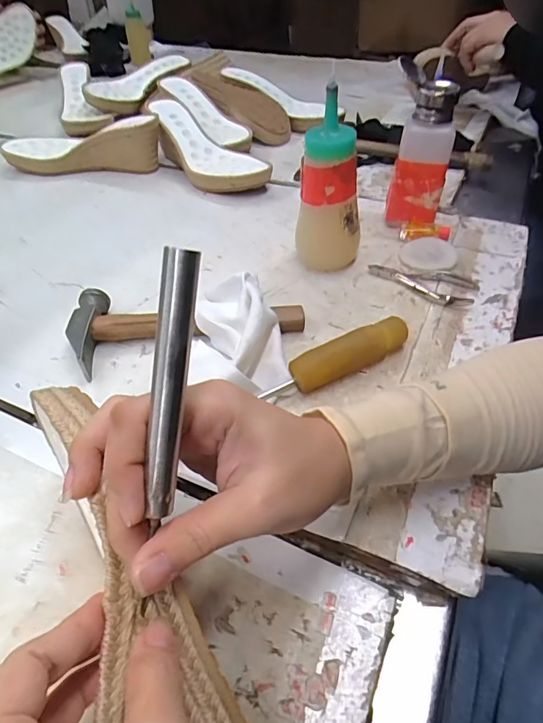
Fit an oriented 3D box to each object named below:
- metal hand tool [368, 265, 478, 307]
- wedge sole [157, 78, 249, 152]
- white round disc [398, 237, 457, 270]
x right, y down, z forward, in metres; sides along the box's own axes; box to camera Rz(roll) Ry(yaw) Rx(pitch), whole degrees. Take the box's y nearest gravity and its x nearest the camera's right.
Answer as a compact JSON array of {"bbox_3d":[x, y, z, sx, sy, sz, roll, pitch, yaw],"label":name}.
[{"bbox_3d":[0.147,-0.080,0.437,0.102,0.009,0.043,28,52,26],"label":"metal hand tool"},{"bbox_3d":[-0.101,-0.386,0.699,0.063,0.038,0.229,-30,64,-25],"label":"wedge sole"},{"bbox_3d":[0.165,-0.113,0.467,0.057,0.008,0.058,-1,45,1],"label":"white round disc"}]

